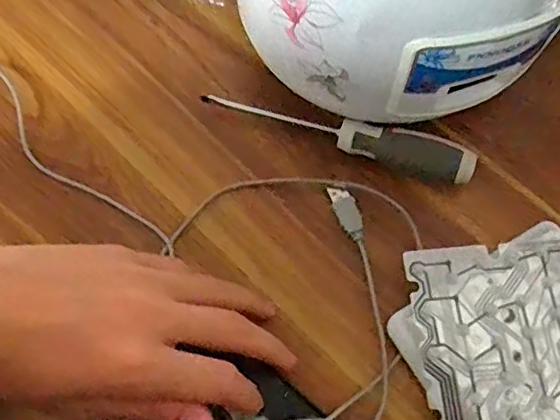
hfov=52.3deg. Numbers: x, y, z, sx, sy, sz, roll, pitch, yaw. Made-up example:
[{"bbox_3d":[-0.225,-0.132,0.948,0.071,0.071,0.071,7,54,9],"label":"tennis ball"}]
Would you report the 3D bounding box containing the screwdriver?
[{"bbox_3d":[0.037,-0.053,0.380,0.179,0.025,0.024,18,71,8],"label":"screwdriver"}]

